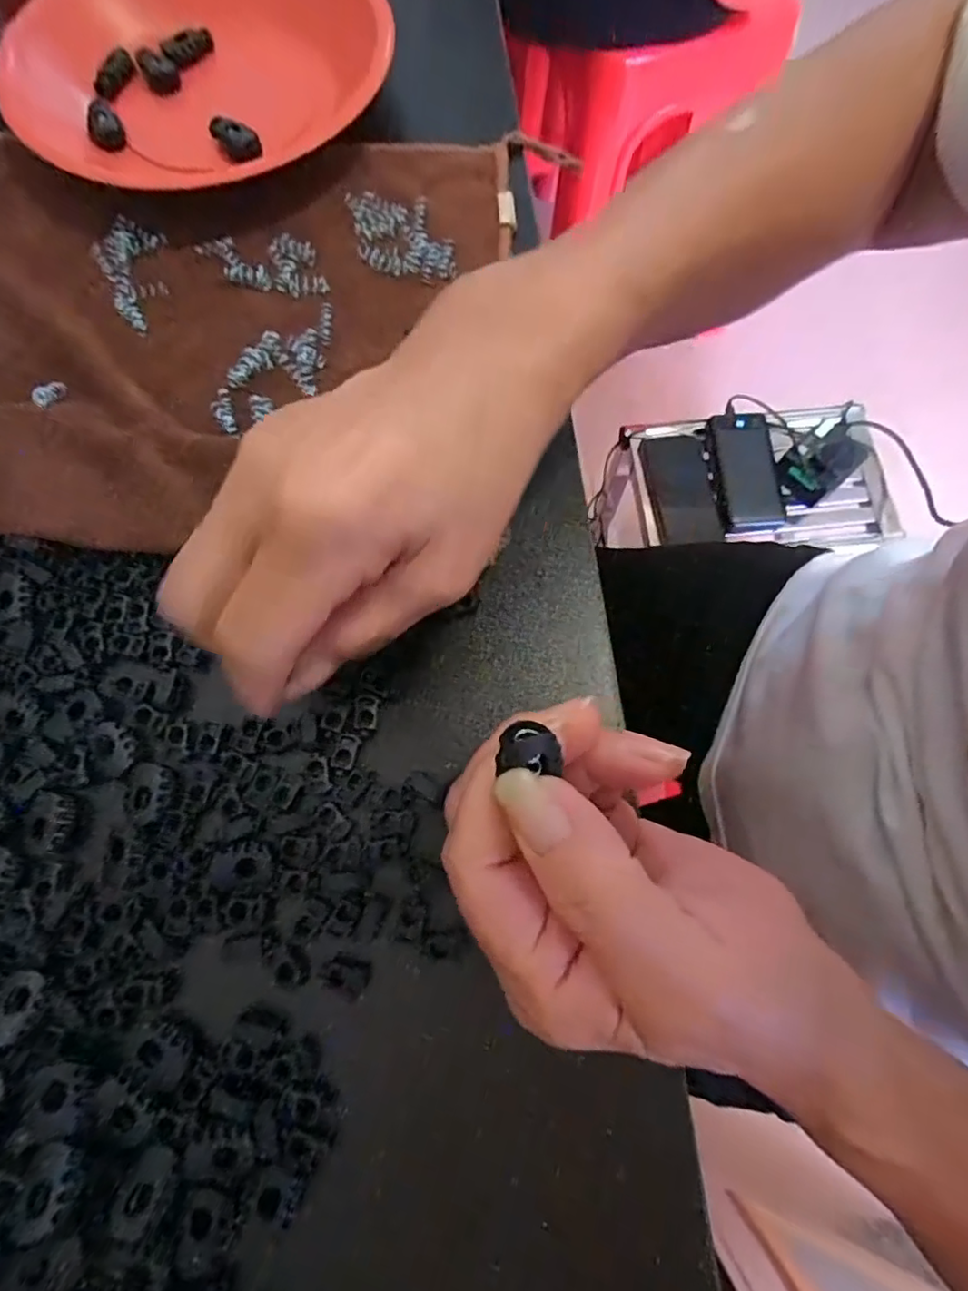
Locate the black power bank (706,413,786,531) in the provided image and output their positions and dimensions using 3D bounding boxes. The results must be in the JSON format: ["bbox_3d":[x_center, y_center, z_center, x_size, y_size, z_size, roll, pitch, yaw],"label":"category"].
[{"bbox_3d":[0.330,-0.222,0.762,0.082,0.029,0.159,1,74,1],"label":"black power bank"}]

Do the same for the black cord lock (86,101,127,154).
[{"bbox_3d":[-0.199,-0.272,0.313,0.017,0.014,0.018,-28,76,-9],"label":"black cord lock"}]

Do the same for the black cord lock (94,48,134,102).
[{"bbox_3d":[-0.206,-0.316,0.329,0.012,0.008,0.028,37,94,9],"label":"black cord lock"}]

